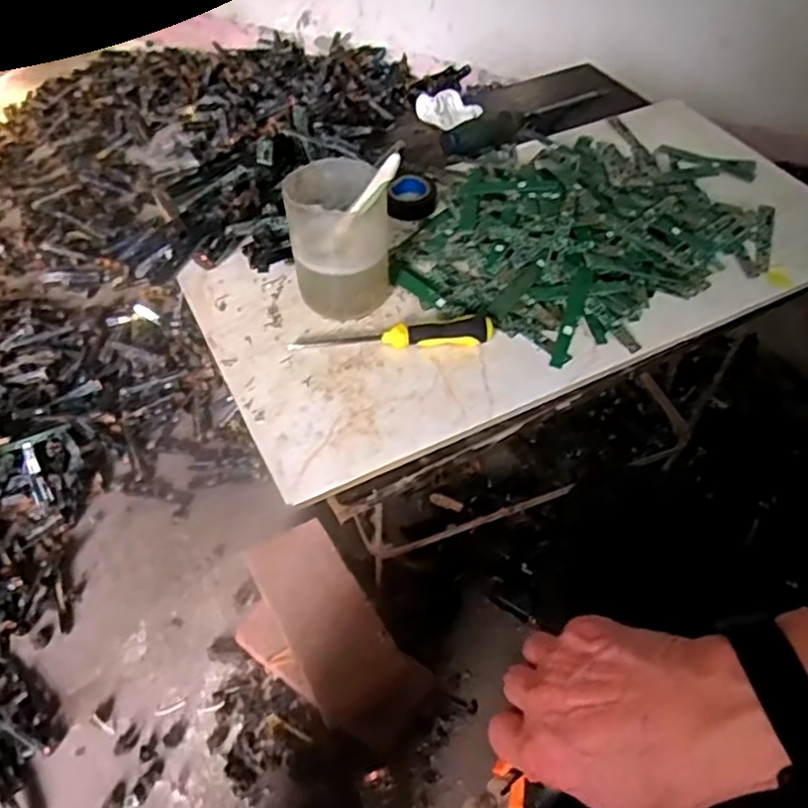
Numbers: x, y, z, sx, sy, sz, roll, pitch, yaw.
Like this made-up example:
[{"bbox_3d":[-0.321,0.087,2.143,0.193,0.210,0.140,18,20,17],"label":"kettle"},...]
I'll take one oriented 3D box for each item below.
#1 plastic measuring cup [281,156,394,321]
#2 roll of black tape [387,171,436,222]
[{"bbox_3d":[-0.050,-0.128,0.539,0.080,0.103,0.075,2,54,-3],"label":"plastic measuring cup"},{"bbox_3d":[0.009,-0.203,0.670,0.047,0.023,0.049,1,50,-1],"label":"roll of black tape"}]

